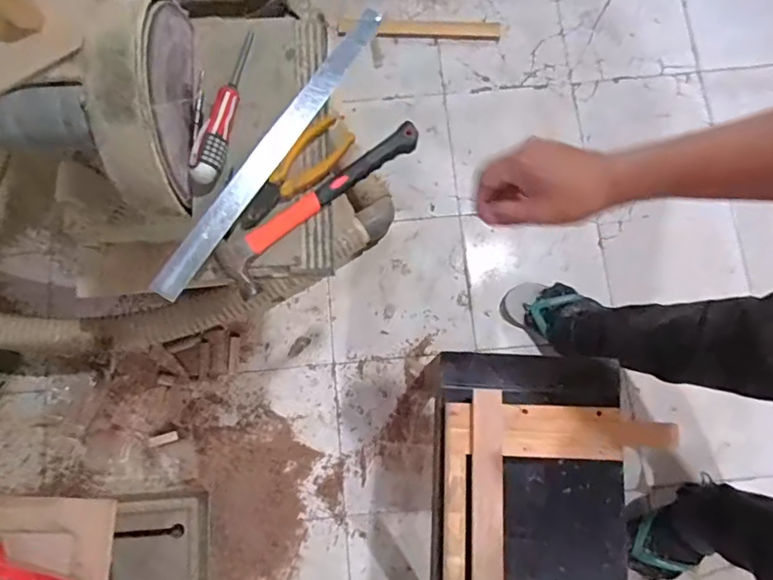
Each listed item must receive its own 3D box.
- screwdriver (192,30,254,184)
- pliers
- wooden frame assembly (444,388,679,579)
[{"bbox_3d":[-0.181,-0.212,0.594,0.026,0.030,0.194,10,79,2],"label":"screwdriver"},{"bbox_3d":[-0.101,-0.128,0.590,0.048,0.022,0.162,34,81,7],"label":"pliers"},{"bbox_3d":[0.226,0.322,0.665,0.300,0.042,0.354,3,79,1],"label":"wooden frame assembly"}]

